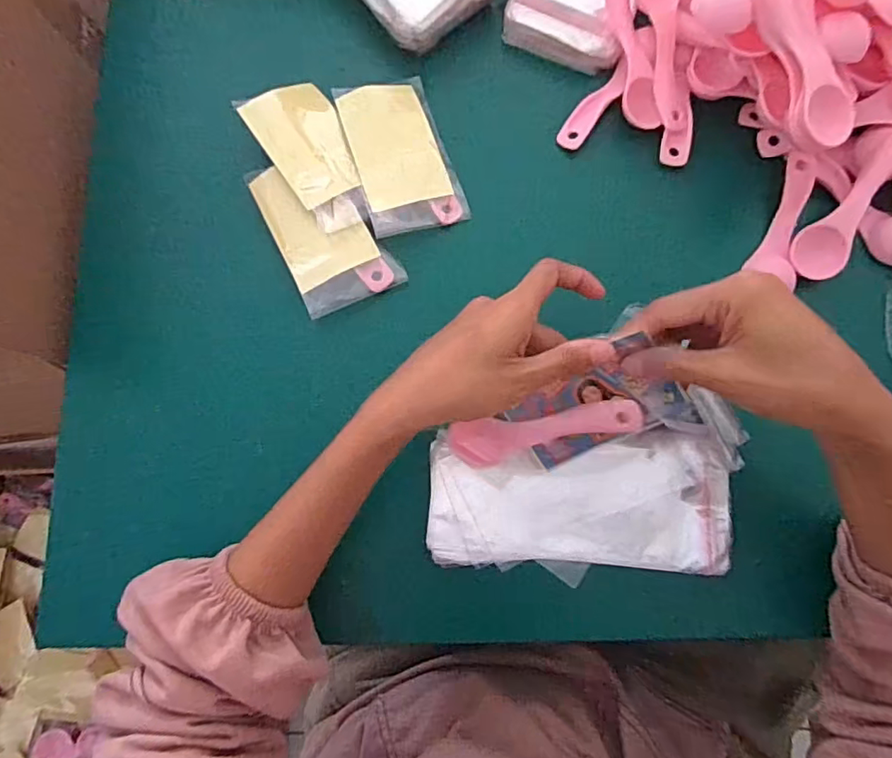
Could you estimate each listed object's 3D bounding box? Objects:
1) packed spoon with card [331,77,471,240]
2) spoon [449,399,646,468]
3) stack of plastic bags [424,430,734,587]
[{"bbox_3d":[-0.033,-0.161,0.395,0.066,0.017,0.114,-17,81,-3],"label":"packed spoon with card"},{"bbox_3d":[0.054,0.034,0.328,0.108,0.013,0.025,-11,80,23],"label":"spoon"},{"bbox_3d":[0.083,0.078,0.346,0.182,0.013,0.085,-2,80,0],"label":"stack of plastic bags"}]

